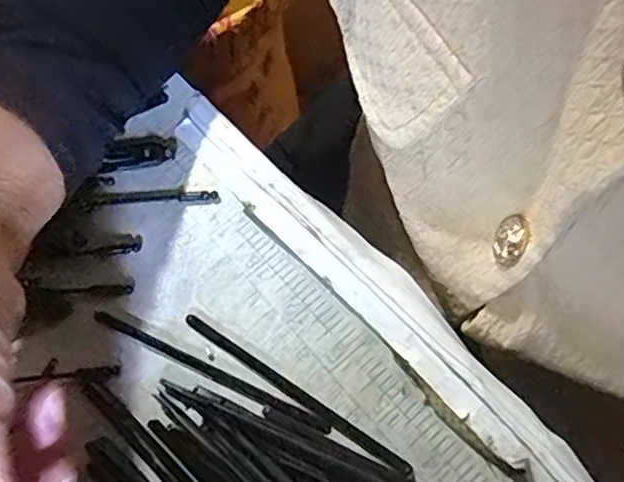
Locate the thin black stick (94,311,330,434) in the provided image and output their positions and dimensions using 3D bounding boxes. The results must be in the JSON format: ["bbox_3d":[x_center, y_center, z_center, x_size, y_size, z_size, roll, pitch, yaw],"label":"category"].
[{"bbox_3d":[-0.039,0.048,0.252,0.098,0.004,0.006,22,69,14],"label":"thin black stick"}]

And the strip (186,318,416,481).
[{"bbox_3d":[-0.007,0.055,0.245,0.099,0.004,0.005,31,71,17],"label":"strip"}]

